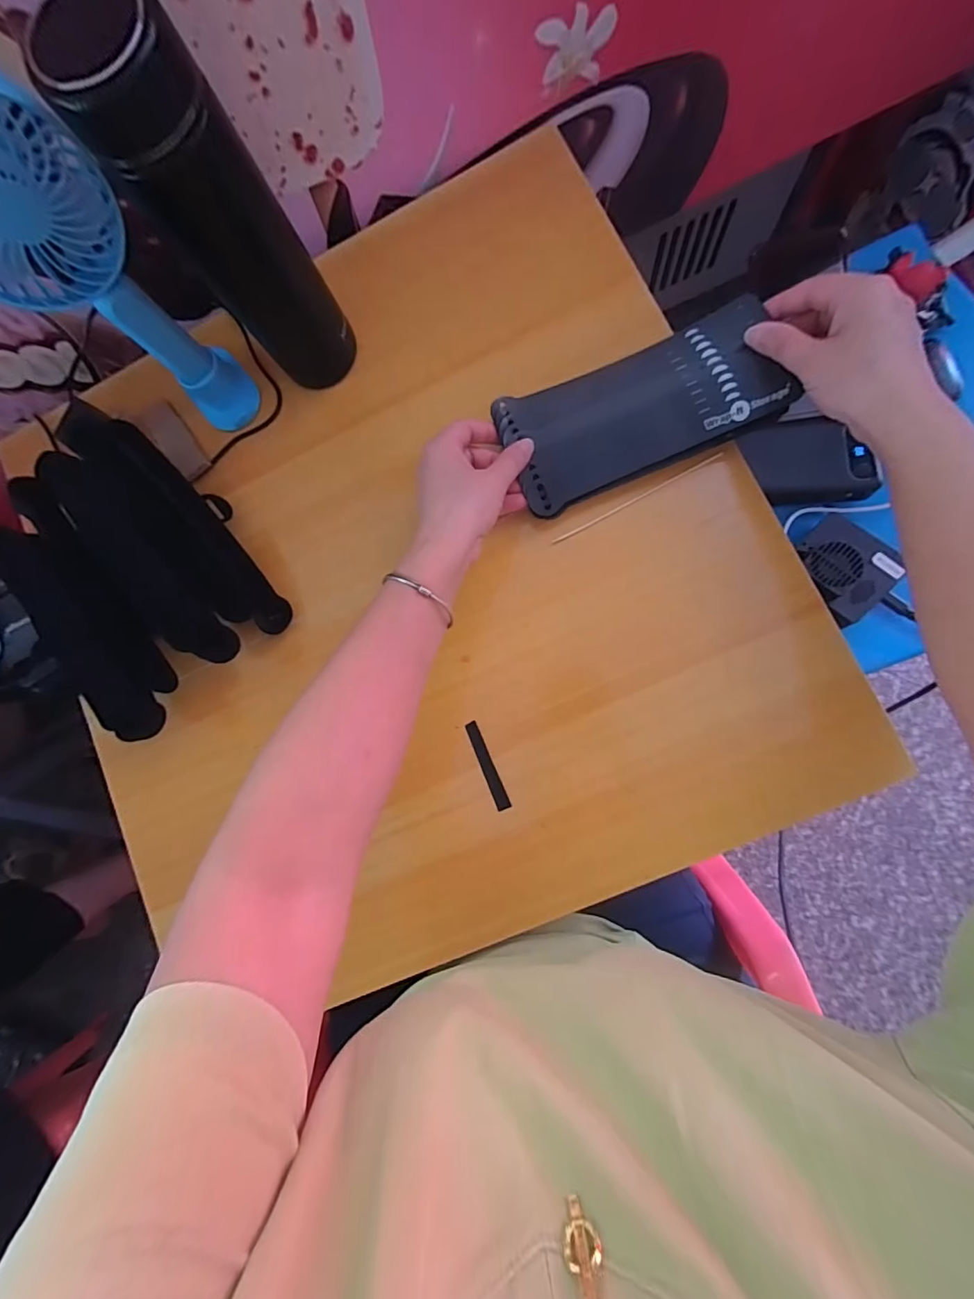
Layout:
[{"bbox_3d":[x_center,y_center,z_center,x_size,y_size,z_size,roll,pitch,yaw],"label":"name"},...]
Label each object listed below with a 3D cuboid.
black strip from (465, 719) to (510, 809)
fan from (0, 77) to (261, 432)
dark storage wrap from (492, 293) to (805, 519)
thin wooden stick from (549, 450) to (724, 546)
[{"bbox_3d":[0.000,0.092,0.370,0.011,0.004,0.071,-24,83,6],"label":"black strip"},{"bbox_3d":[-0.249,-0.234,0.319,0.104,0.205,0.063,-45,81,3],"label":"fan"},{"bbox_3d":[0.113,-0.180,0.354,0.197,0.017,0.093,-22,82,7],"label":"dark storage wrap"},{"bbox_3d":[0.115,-0.116,0.360,0.140,0.004,0.004,-27,81,4],"label":"thin wooden stick"}]

